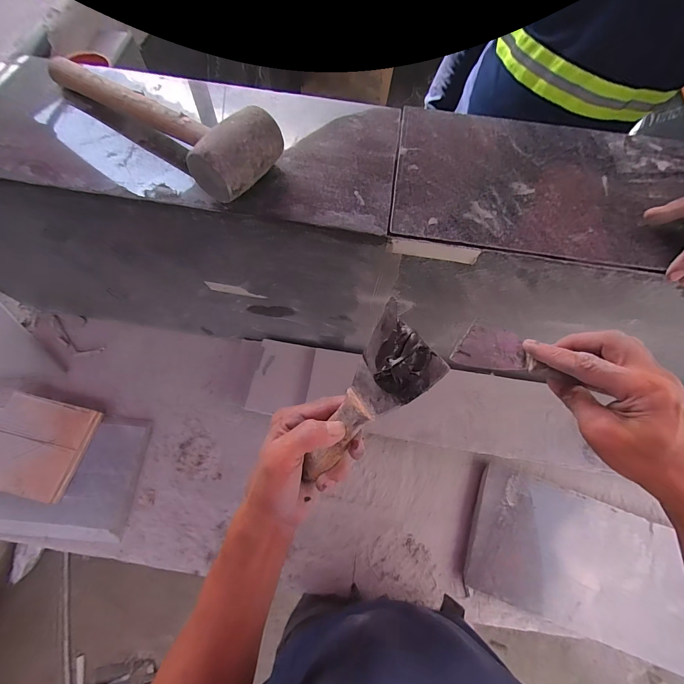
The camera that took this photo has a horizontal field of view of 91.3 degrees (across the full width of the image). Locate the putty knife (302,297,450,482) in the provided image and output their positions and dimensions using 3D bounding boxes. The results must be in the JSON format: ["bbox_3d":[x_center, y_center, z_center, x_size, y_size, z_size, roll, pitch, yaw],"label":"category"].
[{"bbox_3d":[0.019,0.054,0.288,0.069,0.023,0.162,49,116,35],"label":"putty knife"}]

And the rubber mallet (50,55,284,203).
[{"bbox_3d":[-0.217,-0.279,0.388,0.340,0.064,0.104,38,71,12],"label":"rubber mallet"}]

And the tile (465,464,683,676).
[{"bbox_3d":[0.426,0.388,0.597,0.370,0.021,0.211,19,68,6],"label":"tile"}]

